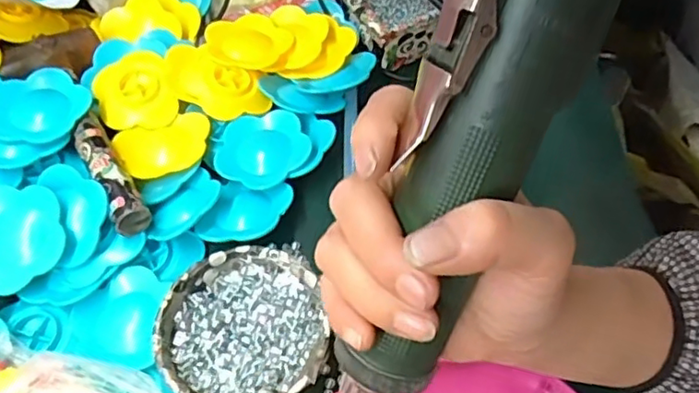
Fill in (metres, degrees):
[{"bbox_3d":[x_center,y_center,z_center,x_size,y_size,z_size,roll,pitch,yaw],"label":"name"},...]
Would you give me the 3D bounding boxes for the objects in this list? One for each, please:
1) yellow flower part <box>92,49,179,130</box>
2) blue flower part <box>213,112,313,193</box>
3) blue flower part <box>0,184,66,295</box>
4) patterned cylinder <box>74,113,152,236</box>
[{"bbox_3d":[-0.190,-0.092,0.545,0.064,0.016,0.079,-21,75,-7],"label":"yellow flower part"},{"bbox_3d":[-0.073,-0.041,0.516,0.078,0.012,0.069,4,56,4],"label":"blue flower part"},{"bbox_3d":[-0.246,0.030,0.453,0.075,0.017,0.075,-1,81,5],"label":"blue flower part"},{"bbox_3d":[-0.192,-0.020,0.491,0.026,0.030,0.122,-28,59,-17],"label":"patterned cylinder"}]

